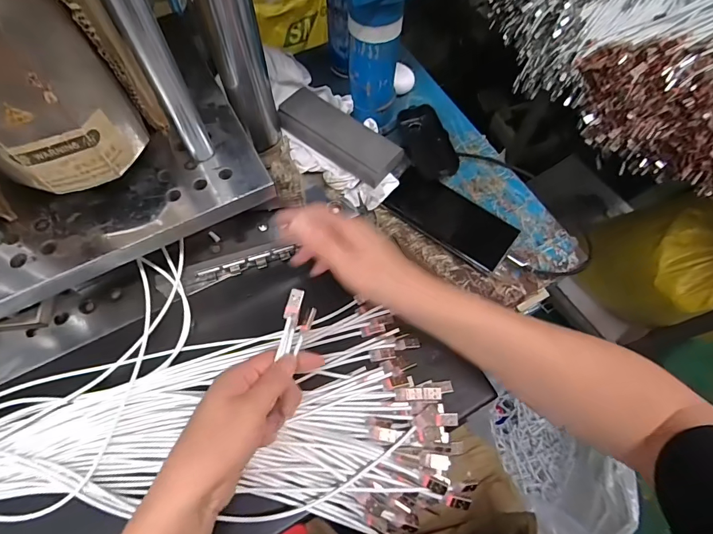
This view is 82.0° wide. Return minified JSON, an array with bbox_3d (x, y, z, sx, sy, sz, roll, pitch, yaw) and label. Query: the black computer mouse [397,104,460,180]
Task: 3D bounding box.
[{"bbox_3d":[0.091,-0.158,0.532,0.054,0.032,0.114,-12,67,-7],"label":"black computer mouse"}]

